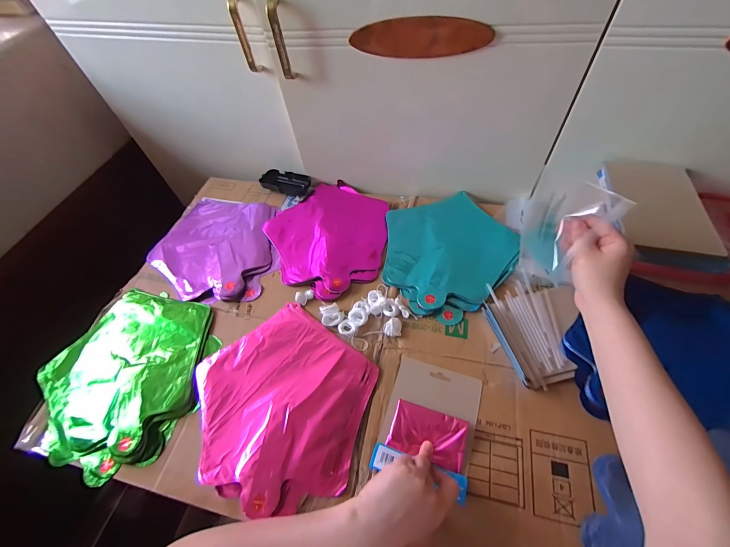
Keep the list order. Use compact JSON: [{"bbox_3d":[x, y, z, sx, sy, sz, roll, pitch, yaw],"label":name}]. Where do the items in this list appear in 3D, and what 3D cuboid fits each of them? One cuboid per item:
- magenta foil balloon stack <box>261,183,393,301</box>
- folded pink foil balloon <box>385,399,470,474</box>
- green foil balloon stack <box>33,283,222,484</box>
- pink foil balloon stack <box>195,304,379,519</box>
[{"bbox_3d":[-0.061,-0.076,0.612,0.225,0.026,0.254,-23,60,-9],"label":"magenta foil balloon stack"},{"bbox_3d":[0.081,0.207,0.418,0.093,0.016,0.059,16,62,14],"label":"folded pink foil balloon"},{"bbox_3d":[-0.360,0.147,0.488,0.243,0.022,0.250,14,61,13],"label":"green foil balloon stack"},{"bbox_3d":[-0.116,0.174,0.447,0.248,0.023,0.230,33,67,21],"label":"pink foil balloon stack"}]

